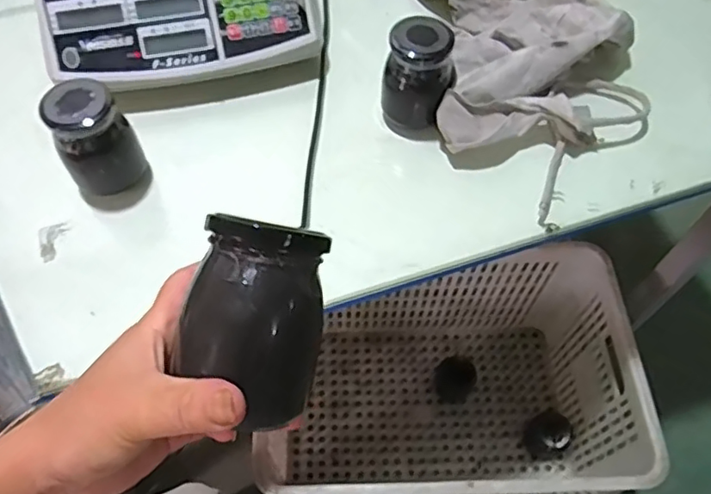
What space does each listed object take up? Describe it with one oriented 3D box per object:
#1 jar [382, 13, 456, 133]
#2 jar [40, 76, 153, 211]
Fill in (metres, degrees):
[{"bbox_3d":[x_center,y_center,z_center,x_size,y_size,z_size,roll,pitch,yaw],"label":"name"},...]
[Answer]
[{"bbox_3d":[0.062,-0.166,0.574,0.062,0.097,0.057,0,58,-1],"label":"jar"},{"bbox_3d":[-0.230,-0.092,0.523,0.065,0.094,0.064,0,58,-1],"label":"jar"}]

